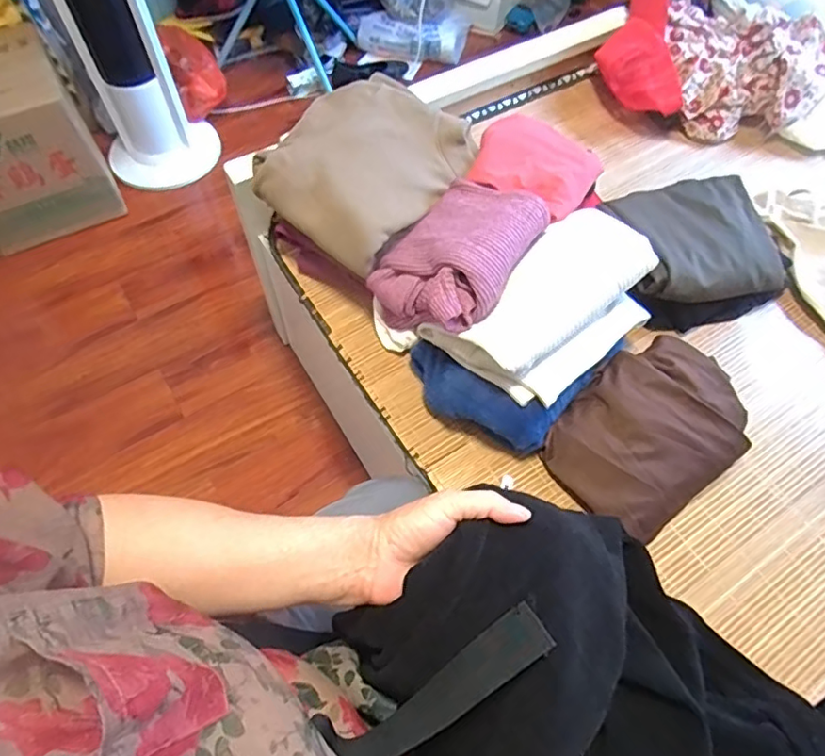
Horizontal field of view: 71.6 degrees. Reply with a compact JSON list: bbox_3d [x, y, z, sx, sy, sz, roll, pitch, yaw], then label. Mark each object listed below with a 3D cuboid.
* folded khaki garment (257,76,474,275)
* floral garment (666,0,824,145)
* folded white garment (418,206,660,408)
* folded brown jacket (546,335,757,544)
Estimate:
[{"bbox_3d":[-0.072,-0.312,0.810,0.242,0.080,0.262,34,66,16],"label":"folded khaki garment"},{"bbox_3d":[0.601,-0.559,1.046,0.290,0.120,0.267,1,61,-1],"label":"floral garment"},{"bbox_3d":[0.172,-0.099,0.723,0.256,0.098,0.185,-37,68,-19],"label":"folded white garment"},{"bbox_3d":[0.296,0.067,0.712,0.237,0.079,0.182,-37,68,-19],"label":"folded brown jacket"}]

